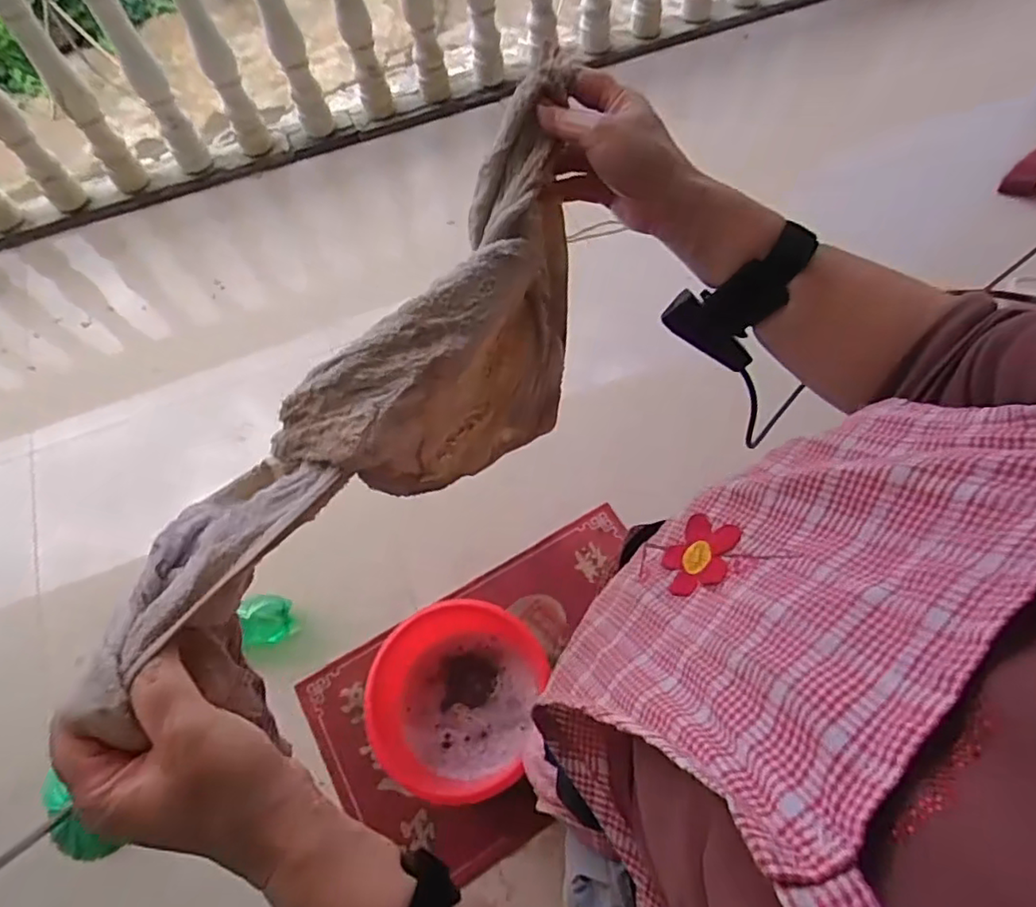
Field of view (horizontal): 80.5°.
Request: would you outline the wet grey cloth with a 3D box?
[{"bbox_3d":[-0.072,-0.043,0.391,0.121,0.154,0.451,29,65,16],"label":"wet grey cloth"}]

